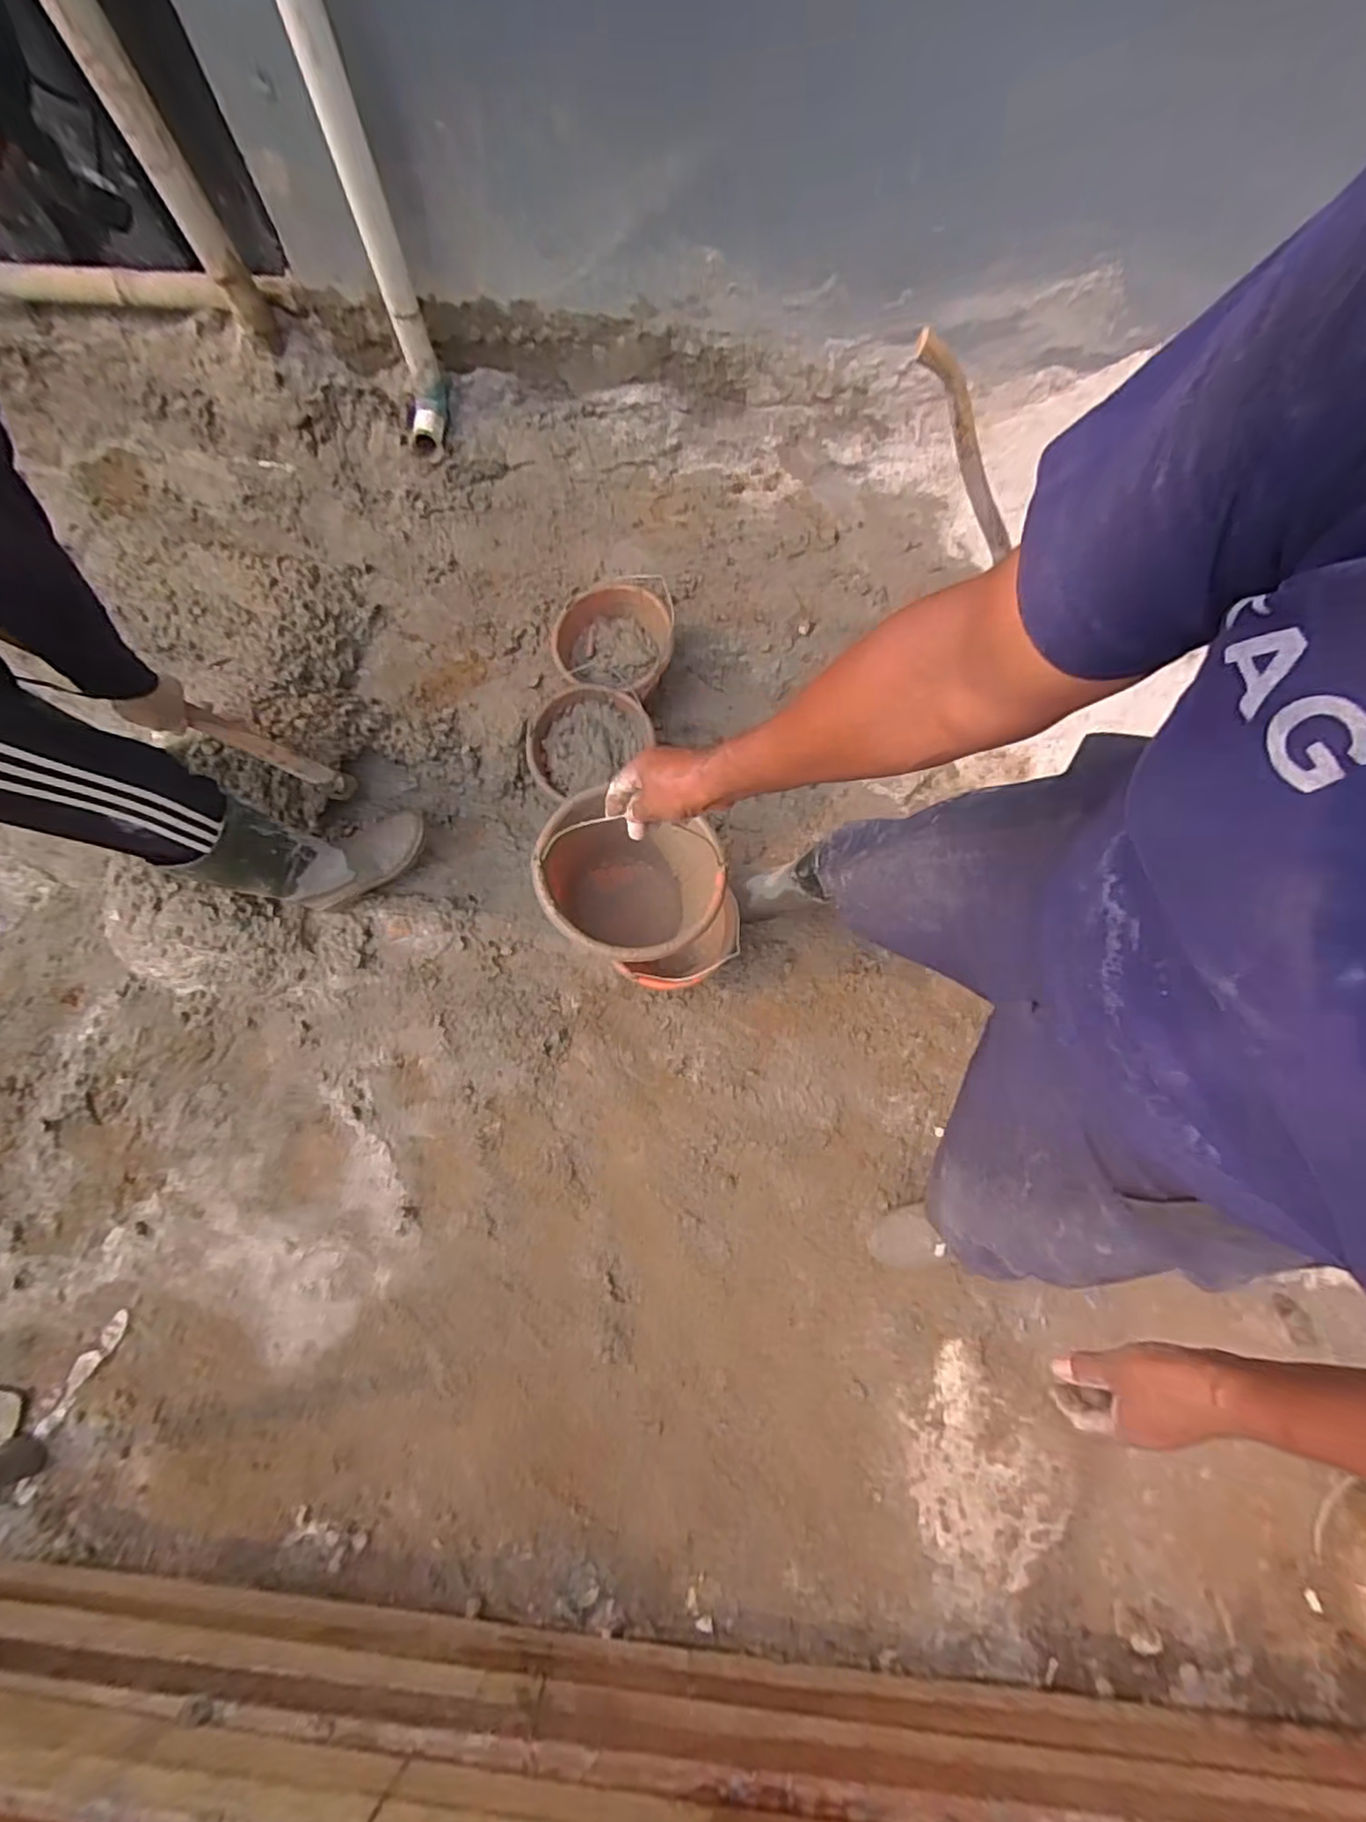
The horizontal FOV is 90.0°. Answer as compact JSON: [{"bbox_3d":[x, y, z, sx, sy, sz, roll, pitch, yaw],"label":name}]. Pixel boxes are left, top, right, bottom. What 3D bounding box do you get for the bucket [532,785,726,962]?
[{"bbox_3d":[-0.071,-0.029,0.956,0.242,0.190,0.205,21,78,5],"label":"bucket"}]

